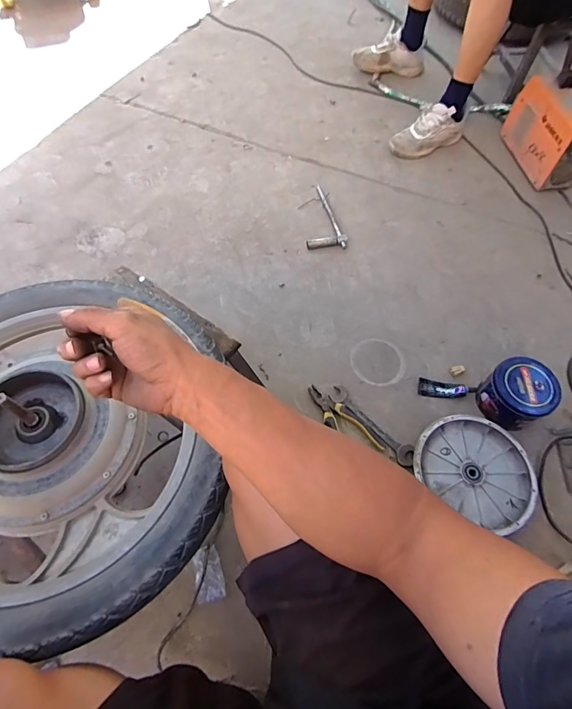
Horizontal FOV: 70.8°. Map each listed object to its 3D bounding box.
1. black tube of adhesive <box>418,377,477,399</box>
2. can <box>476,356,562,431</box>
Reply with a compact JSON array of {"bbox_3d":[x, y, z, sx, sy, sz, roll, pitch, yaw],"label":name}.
[{"bbox_3d":[0.349,0.077,0.874,0.117,0.023,0.037,4,65,13],"label":"black tube of adhesive"},{"bbox_3d":[0.466,0.081,0.824,0.130,0.107,0.120,1,62,-1],"label":"can"}]

